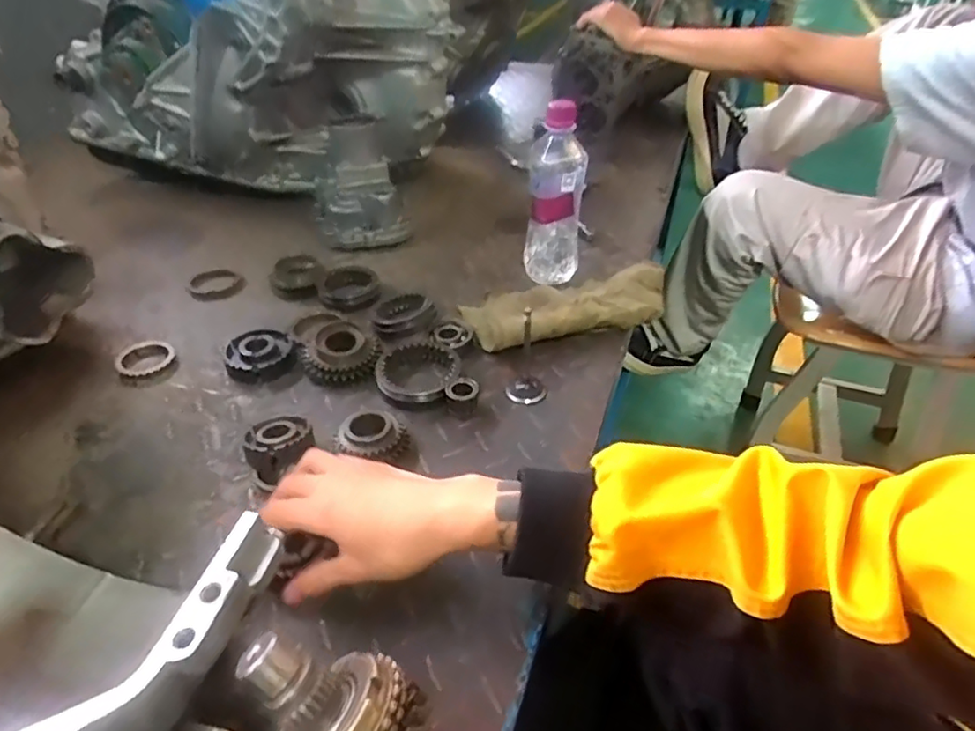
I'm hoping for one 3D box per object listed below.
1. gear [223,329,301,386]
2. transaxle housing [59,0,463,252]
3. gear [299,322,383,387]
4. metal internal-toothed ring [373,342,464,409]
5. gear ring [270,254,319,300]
[{"bbox_3d":[-0.227,-0.010,0.618,0.069,0.025,0.069,-17,43,-20],"label":"gear"},{"bbox_3d":[-0.337,-0.428,0.842,0.536,0.381,0.260,15,42,17],"label":"transaxle housing"},{"bbox_3d":[-0.144,-0.013,0.604,0.078,0.033,0.078,-12,41,-15],"label":"gear"},{"bbox_3d":[-0.067,0.007,0.585,0.083,0.020,0.078,0,39,0],"label":"metal internal-toothed ring"},{"bbox_3d":[-0.225,-0.103,0.716,0.058,0.028,0.058,0,39,0],"label":"gear ring"}]

